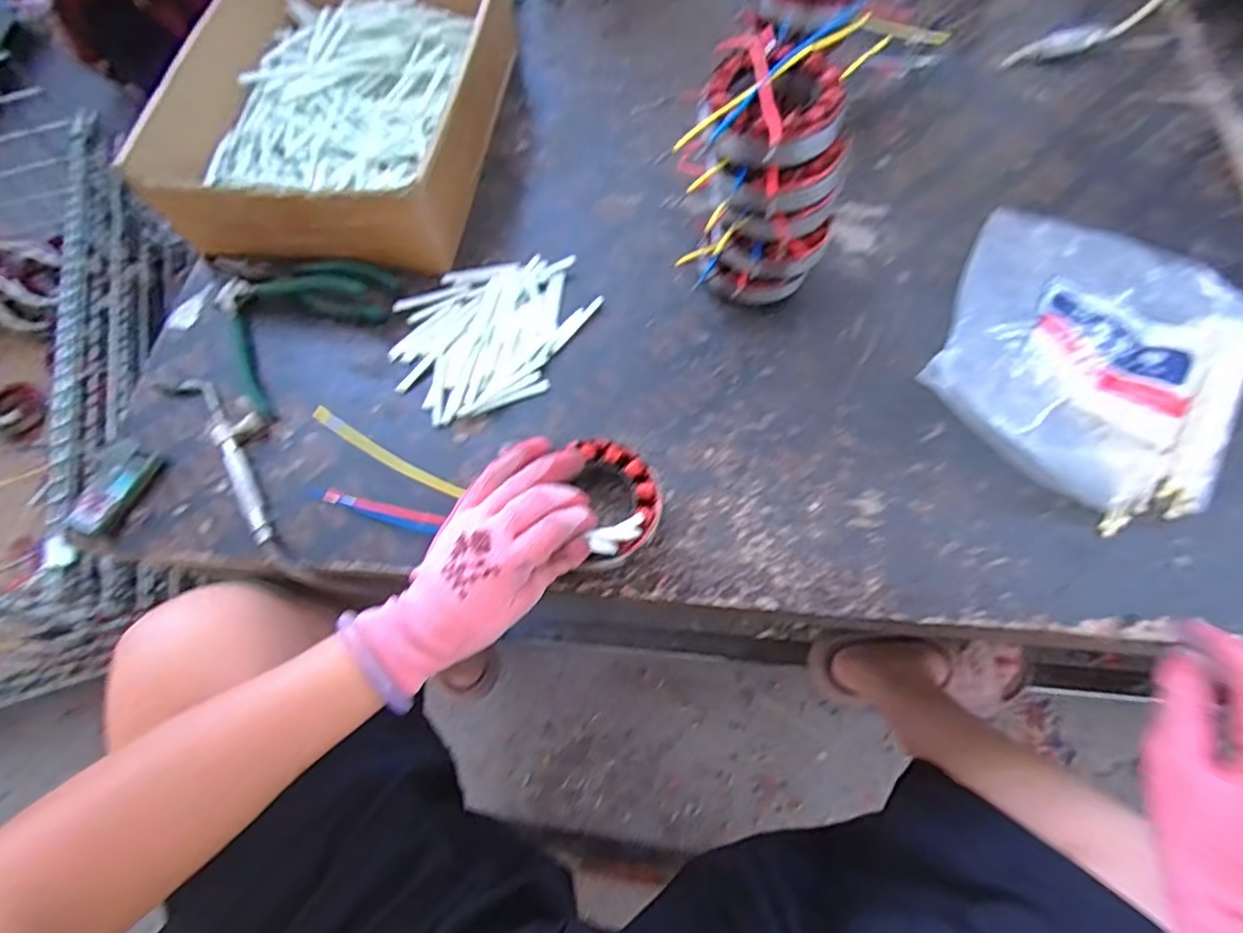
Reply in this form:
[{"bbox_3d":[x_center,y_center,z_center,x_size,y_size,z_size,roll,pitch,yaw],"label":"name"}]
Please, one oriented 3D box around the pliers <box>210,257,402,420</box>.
[{"bbox_3d":[-0.271,-0.135,0.489,0.143,0.018,0.143,41,74,17],"label":"pliers"}]

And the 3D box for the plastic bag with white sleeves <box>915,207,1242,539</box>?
[{"bbox_3d":[0.348,-0.094,0.436,0.200,0.057,0.256,31,72,14],"label":"plastic bag with white sleeves"}]

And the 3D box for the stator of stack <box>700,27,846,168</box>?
[{"bbox_3d":[0.094,-0.226,0.376,0.082,0.027,0.088,-1,67,2],"label":"stator of stack"}]

